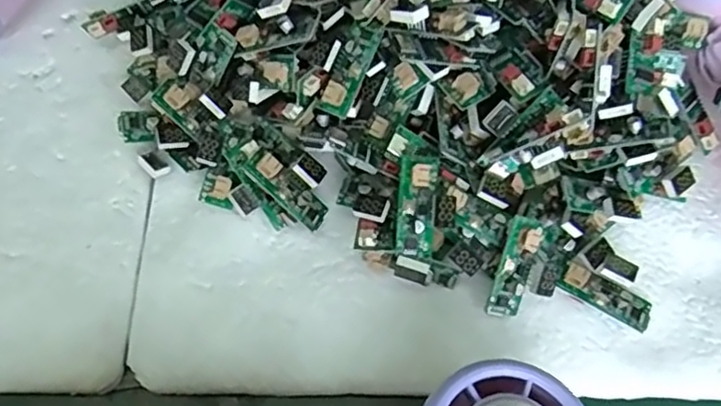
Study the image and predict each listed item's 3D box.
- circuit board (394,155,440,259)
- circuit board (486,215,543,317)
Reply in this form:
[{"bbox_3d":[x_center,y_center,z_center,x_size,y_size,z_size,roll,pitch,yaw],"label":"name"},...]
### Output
[{"bbox_3d":[0.021,0.001,0.248,0.014,0.008,0.037,5,93,2],"label":"circuit board"},{"bbox_3d":[0.059,0.026,0.252,0.013,0.008,0.039,16,99,6],"label":"circuit board"}]

